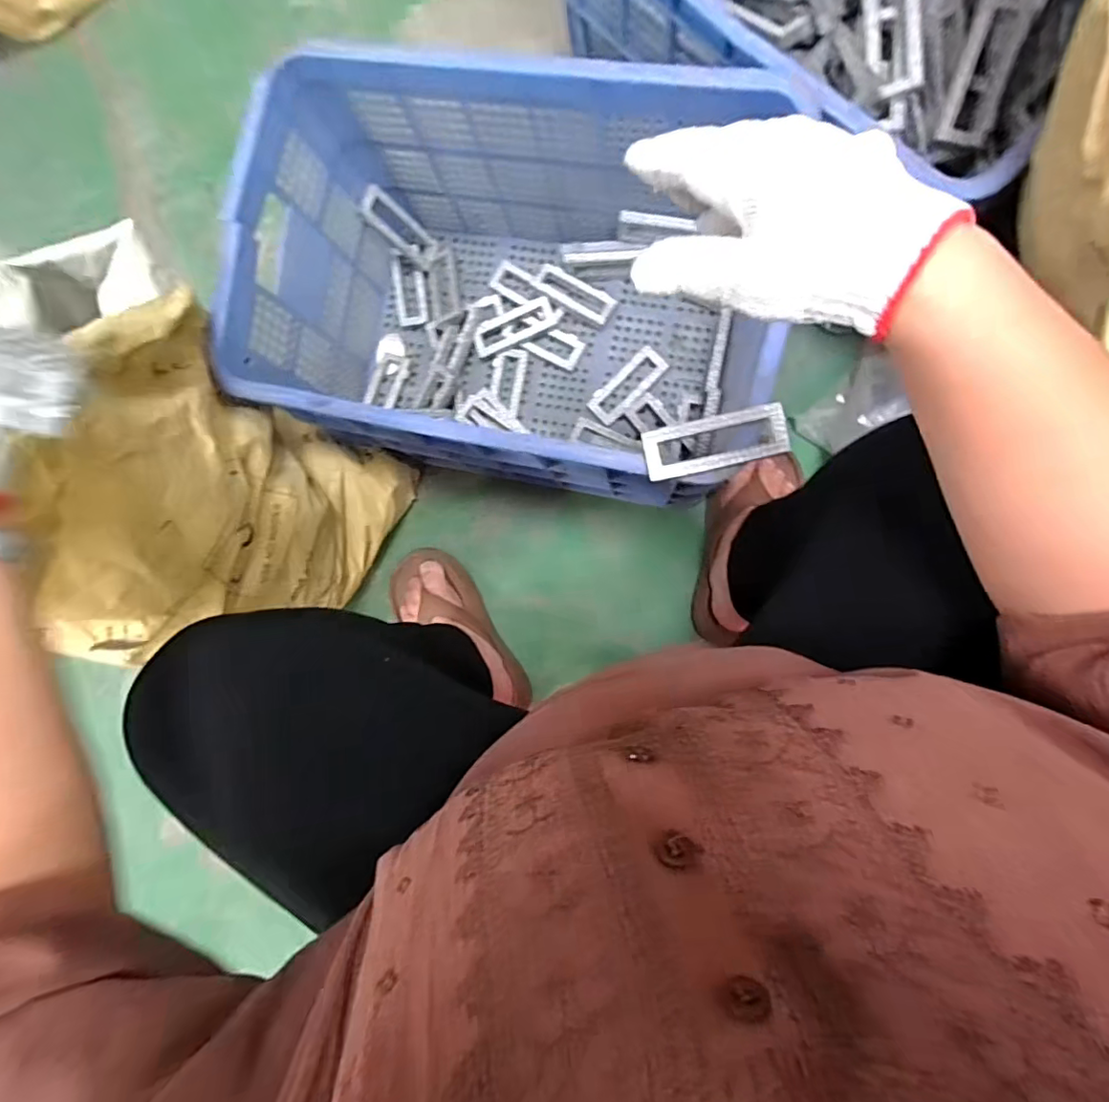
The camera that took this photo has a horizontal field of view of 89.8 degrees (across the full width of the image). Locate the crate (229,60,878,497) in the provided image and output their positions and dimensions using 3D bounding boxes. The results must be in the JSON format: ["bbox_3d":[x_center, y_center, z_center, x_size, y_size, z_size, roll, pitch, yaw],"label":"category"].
[{"bbox_3d":[-0.043,-0.273,0.639,0.527,0.289,0.347,12,90,8],"label":"crate"}]

